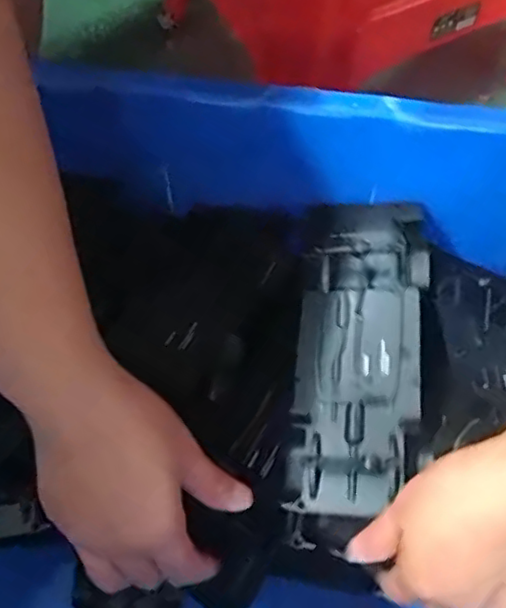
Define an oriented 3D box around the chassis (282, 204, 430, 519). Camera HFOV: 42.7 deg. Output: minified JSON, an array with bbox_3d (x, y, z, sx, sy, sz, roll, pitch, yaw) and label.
[{"bbox_3d":[0.061,0.021,0.377,0.069,0.030,0.195,7,61,8],"label":"chassis"}]

